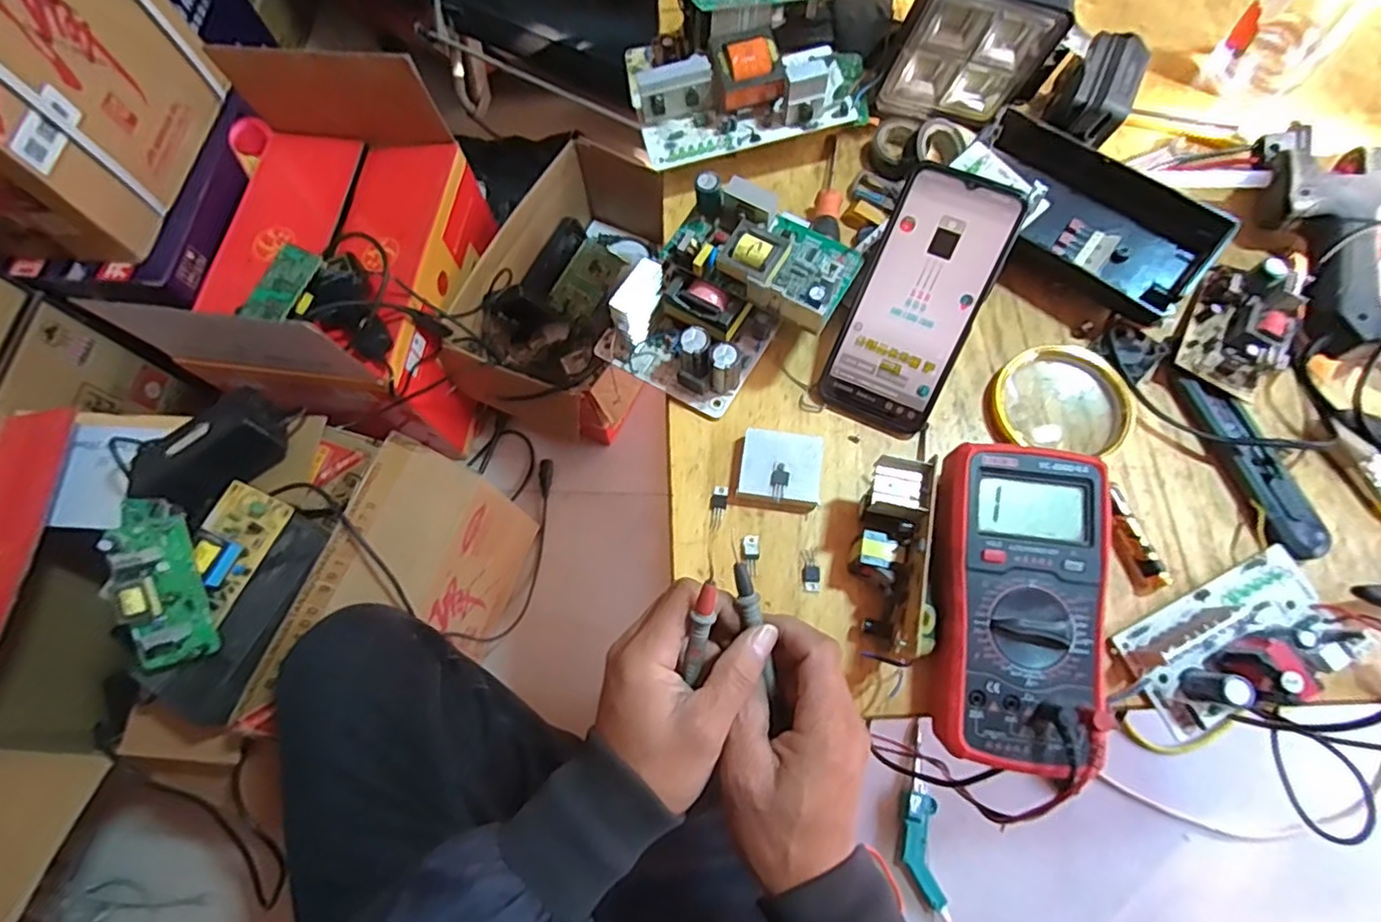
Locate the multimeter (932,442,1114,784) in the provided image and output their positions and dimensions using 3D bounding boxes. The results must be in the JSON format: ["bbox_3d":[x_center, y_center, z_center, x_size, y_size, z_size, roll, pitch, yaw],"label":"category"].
[{"bbox_3d":[0.191,0.082,0.374,0.091,0.037,0.177,7,71,5],"label":"multimeter"}]

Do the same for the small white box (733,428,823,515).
[{"bbox_3d":[0.059,0.006,0.439,0.057,0.016,0.052,7,71,5],"label":"small white box"}]

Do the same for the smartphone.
[{"bbox_3d":[0.151,-0.104,0.433,0.078,0.008,0.165,24,105,11],"label":"smartphone"}]

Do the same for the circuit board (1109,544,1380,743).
[{"bbox_3d":[0.328,0.107,0.380,0.136,0.037,0.073,-23,71,-6],"label":"circuit board"}]

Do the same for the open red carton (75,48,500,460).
[{"bbox_3d":[-0.486,-0.259,0.925,0.316,0.354,0.410,9,71,6],"label":"open red carton"}]

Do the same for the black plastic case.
[{"bbox_3d":[0.286,-0.181,0.473,0.083,0.040,0.178,-43,74,-12],"label":"black plastic case"}]

